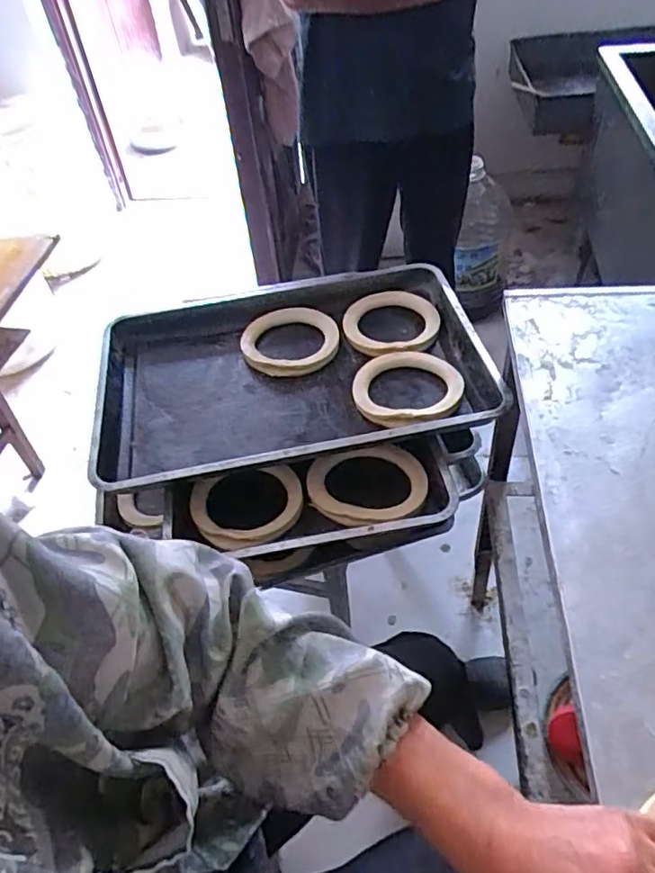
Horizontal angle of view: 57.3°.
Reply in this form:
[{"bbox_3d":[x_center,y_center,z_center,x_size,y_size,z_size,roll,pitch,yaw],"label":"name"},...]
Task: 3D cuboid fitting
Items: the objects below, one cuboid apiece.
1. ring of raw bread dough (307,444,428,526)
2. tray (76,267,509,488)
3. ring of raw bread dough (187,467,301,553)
[{"bbox_3d":[0.059,0.075,0.884,0.173,0.031,0.149,-8,47,-1],"label":"ring of raw bread dough"},{"bbox_3d":[-0.060,-0.127,1.037,0.635,0.066,0.499,-11,42,-4],"label":"tray"},{"bbox_3d":[-0.116,0.104,0.883,0.163,0.041,0.109,-7,62,-10],"label":"ring of raw bread dough"}]

